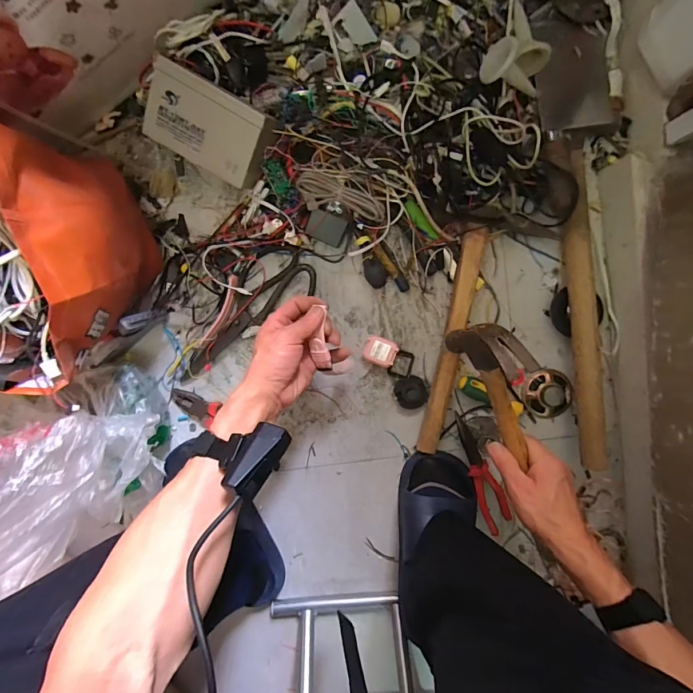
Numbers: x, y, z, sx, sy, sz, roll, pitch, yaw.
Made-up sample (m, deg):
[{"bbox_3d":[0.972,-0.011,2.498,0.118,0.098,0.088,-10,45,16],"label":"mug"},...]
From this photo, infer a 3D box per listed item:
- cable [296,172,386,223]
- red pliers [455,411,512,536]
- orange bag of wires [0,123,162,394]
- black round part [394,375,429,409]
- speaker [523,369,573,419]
[{"bbox_3d":[-0.007,-0.204,0.508,0.120,0.020,0.051,10,96,1],"label":"cable"},{"bbox_3d":[0.196,0.185,0.553,0.039,0.032,0.177,-22,95,4],"label":"red pliers"},{"bbox_3d":[-0.376,-0.105,0.418,0.226,0.208,0.266,14,96,0],"label":"orange bag of wires"},{"bbox_3d":[0.096,0.068,0.557,0.045,0.020,0.049,0,96,2],"label":"black round part"},{"bbox_3d":[0.301,0.074,0.557,0.066,0.026,0.072,0,96,2],"label":"speaker"}]

